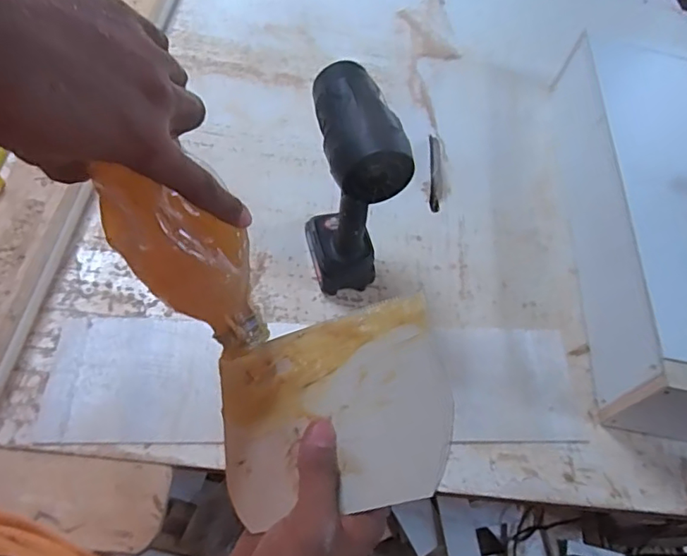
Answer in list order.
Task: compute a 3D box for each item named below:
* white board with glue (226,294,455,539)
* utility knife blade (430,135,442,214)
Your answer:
[{"bbox_3d":[-0.011,0.082,0.331,0.150,0.005,0.116,-19,59,19],"label":"white board with glue"},{"bbox_3d":[0.152,-0.173,0.880,0.019,0.007,0.164,9,56,-5],"label":"utility knife blade"}]

